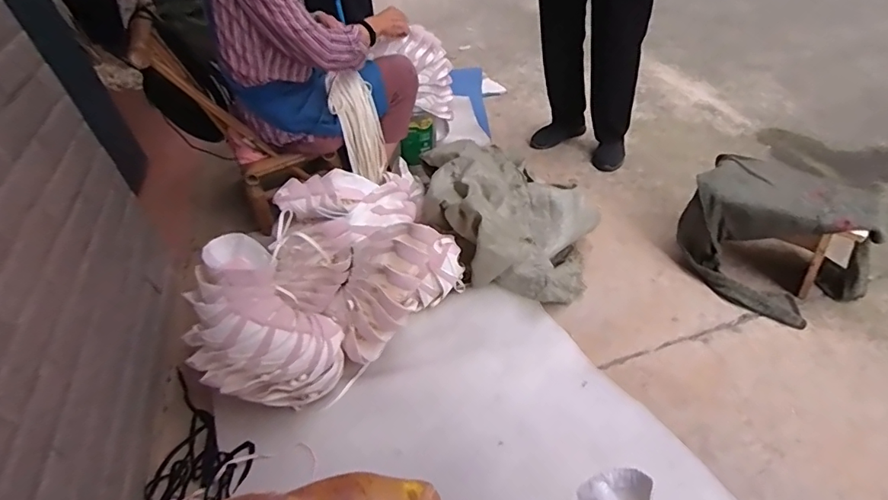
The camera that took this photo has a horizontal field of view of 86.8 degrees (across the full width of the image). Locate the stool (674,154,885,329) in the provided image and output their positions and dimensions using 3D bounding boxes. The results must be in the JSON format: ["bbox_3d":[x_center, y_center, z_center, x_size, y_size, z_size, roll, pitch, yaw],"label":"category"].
[{"bbox_3d":[0.899,-0.030,1.276,0.328,0.264,0.443,-30,51,-27],"label":"stool"}]

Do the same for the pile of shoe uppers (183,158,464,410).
[{"bbox_3d":[-0.315,0.053,1.123,0.594,0.259,0.456,-35,50,-27],"label":"pile of shoe uppers"}]

